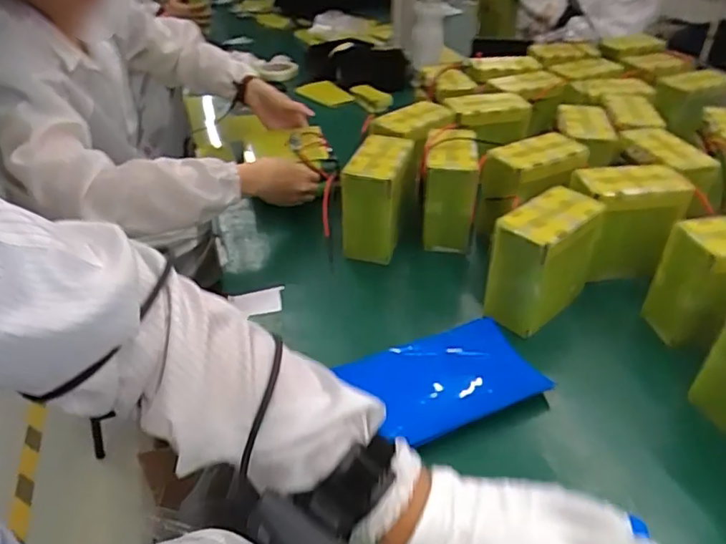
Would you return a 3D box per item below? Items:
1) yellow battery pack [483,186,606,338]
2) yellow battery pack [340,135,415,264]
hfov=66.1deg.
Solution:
[{"bbox_3d":[0.232,-0.015,0.729,0.084,0.139,0.145,32,49,33],"label":"yellow battery pack"},{"bbox_3d":[0.024,-0.113,0.865,0.084,0.146,0.145,9,40,11],"label":"yellow battery pack"}]

